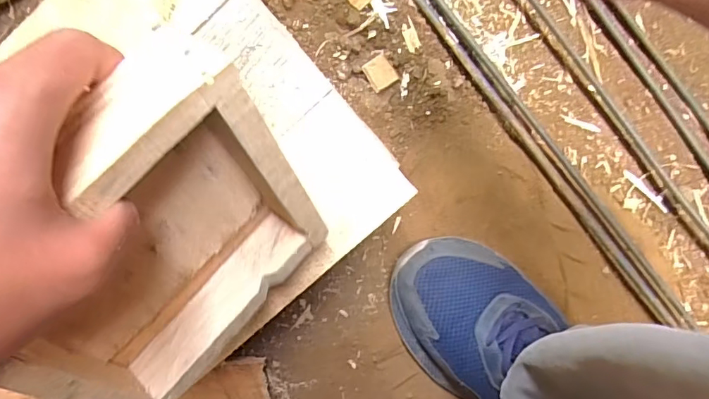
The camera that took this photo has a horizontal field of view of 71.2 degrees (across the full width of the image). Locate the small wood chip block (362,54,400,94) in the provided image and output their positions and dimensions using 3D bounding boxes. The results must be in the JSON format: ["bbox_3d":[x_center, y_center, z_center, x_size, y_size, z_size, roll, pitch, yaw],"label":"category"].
[{"bbox_3d":[0.023,-0.112,0.437,0.028,0.004,0.027,-40,99,-22],"label":"small wood chip block"}]

